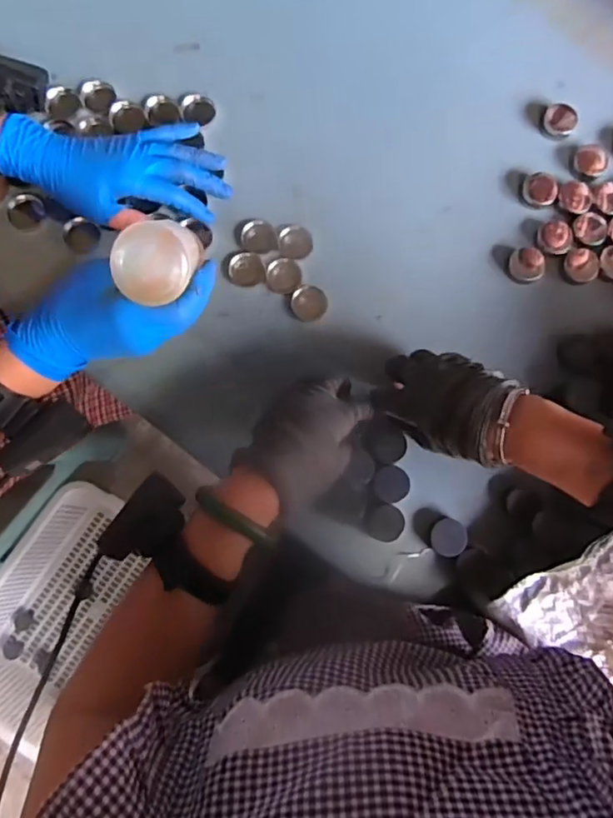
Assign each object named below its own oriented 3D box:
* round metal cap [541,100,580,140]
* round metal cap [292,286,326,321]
[{"bbox_3d":[0.263,-0.299,0.579,0.035,0.005,0.040,37,81,3],"label":"round metal cap"},{"bbox_3d":[0.003,-0.101,0.534,0.034,0.004,0.035,0,81,-3],"label":"round metal cap"}]

